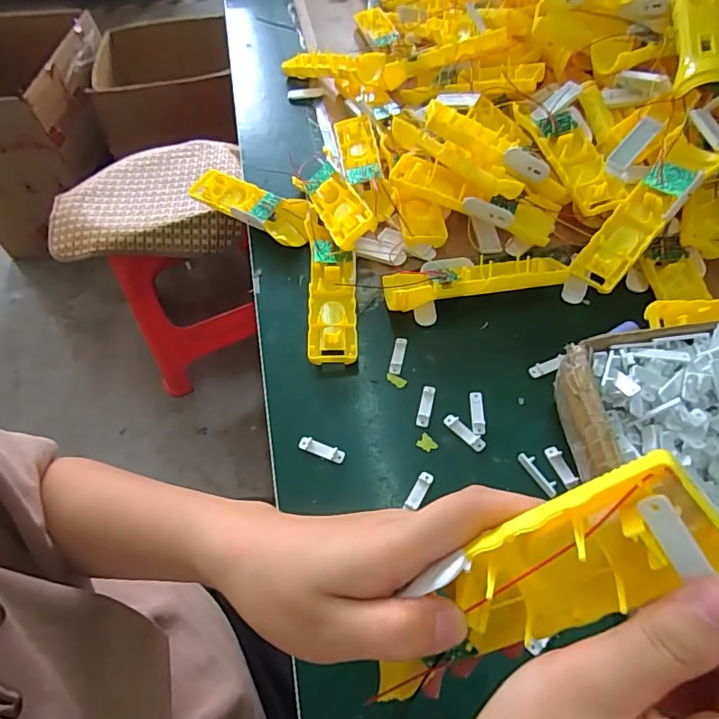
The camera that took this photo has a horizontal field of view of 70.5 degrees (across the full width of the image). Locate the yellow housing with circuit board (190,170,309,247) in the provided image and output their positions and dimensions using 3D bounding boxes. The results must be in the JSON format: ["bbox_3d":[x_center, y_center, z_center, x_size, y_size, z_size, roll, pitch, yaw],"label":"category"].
[{"bbox_3d":[-0.118,-0.167,0.544,0.161,0.027,0.045,31,64,21],"label":"yellow housing with circuit board"}]

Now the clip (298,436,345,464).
[{"bbox_3d":[-0.030,0.071,0.401,0.038,0.004,0.010,19,60,15],"label":"clip"}]

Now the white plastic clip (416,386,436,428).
[{"bbox_3d":[0.054,0.038,0.418,0.011,0.004,0.037,11,58,10],"label":"white plastic clip"}]

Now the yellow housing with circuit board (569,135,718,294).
[{"bbox_3d":[0.255,-0.131,0.454,0.041,0.020,0.156,42,95,26],"label":"yellow housing with circuit board"}]

